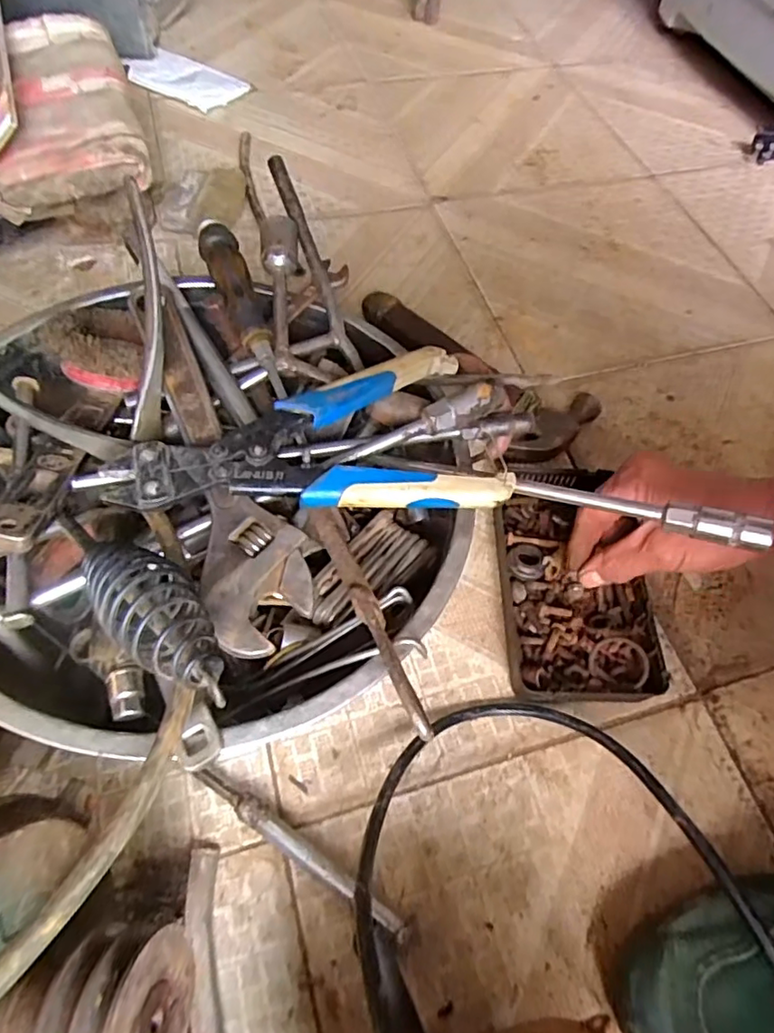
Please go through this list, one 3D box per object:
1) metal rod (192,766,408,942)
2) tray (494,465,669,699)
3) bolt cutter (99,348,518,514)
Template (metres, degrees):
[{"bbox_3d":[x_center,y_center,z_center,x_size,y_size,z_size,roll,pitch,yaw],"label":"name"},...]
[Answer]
[{"bbox_3d":[-0.057,0.197,0.356,0.160,0.013,0.012,30,62,15],"label":"metal rod"},{"bbox_3d":[0.135,0.045,0.446,0.104,0.036,0.176,0,58,-2],"label":"tray"},{"bbox_3d":[-0.036,-0.052,0.330,0.197,0.016,0.103,-1,61,-6],"label":"bolt cutter"}]

